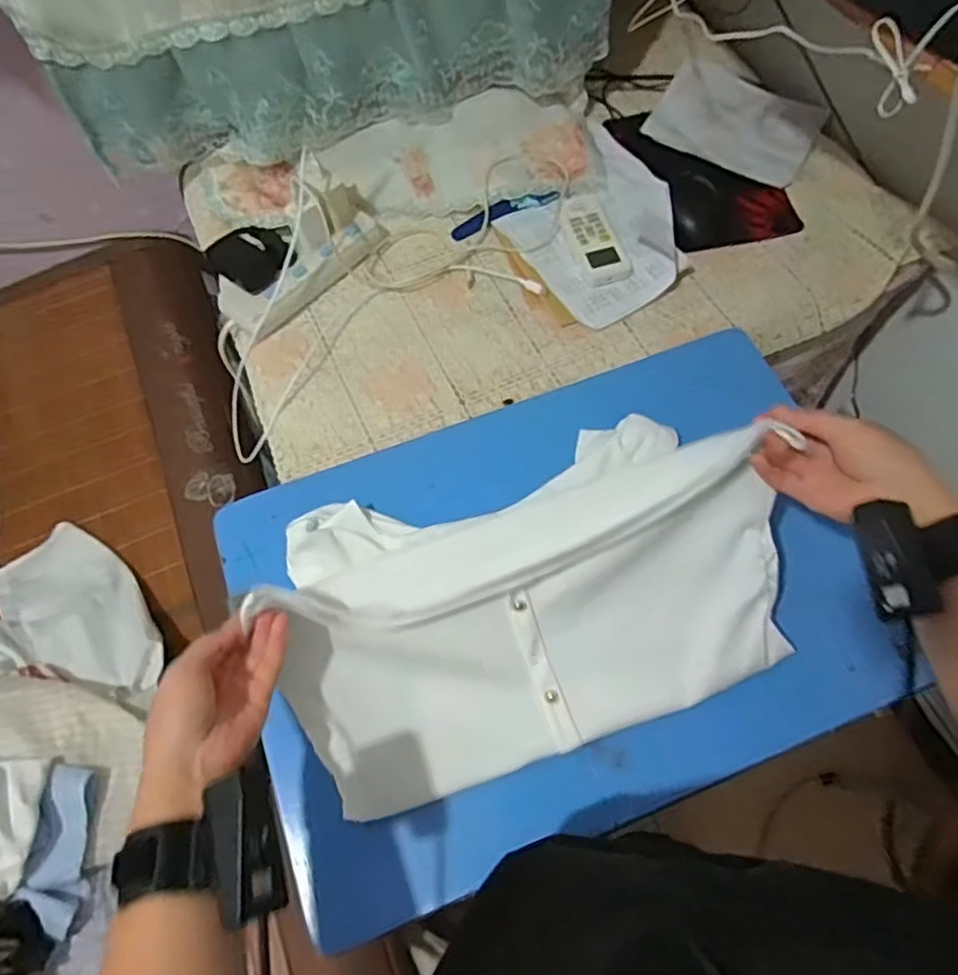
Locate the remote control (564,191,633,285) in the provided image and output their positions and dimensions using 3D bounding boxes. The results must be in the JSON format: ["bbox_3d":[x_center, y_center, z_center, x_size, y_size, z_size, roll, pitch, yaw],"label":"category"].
[{"bbox_3d":[0.141,-0.306,0.794,0.055,0.016,0.132,-18,65,-6],"label":"remote control"}]

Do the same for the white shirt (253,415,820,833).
[{"bbox_3d":[0.040,0.070,0.527,0.394,0.146,0.259,-17,65,-6],"label":"white shirt"}]

